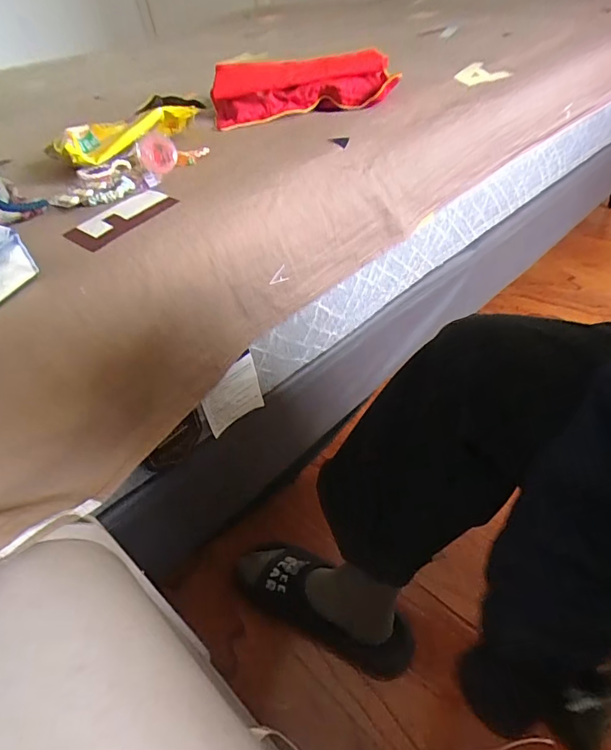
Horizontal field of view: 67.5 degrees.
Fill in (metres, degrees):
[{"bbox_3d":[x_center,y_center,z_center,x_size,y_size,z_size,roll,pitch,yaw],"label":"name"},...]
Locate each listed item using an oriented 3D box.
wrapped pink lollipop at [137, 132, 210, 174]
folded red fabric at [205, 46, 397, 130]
[{"bbox_3d":[-0.162,-0.273,0.557,0.081,0.043,0.023,-18,44,-11],"label":"wrapped pink lollipop"},{"bbox_3d":[-0.003,-0.436,0.687,0.271,0.062,0.127,-7,42,0],"label":"folded red fabric"}]

